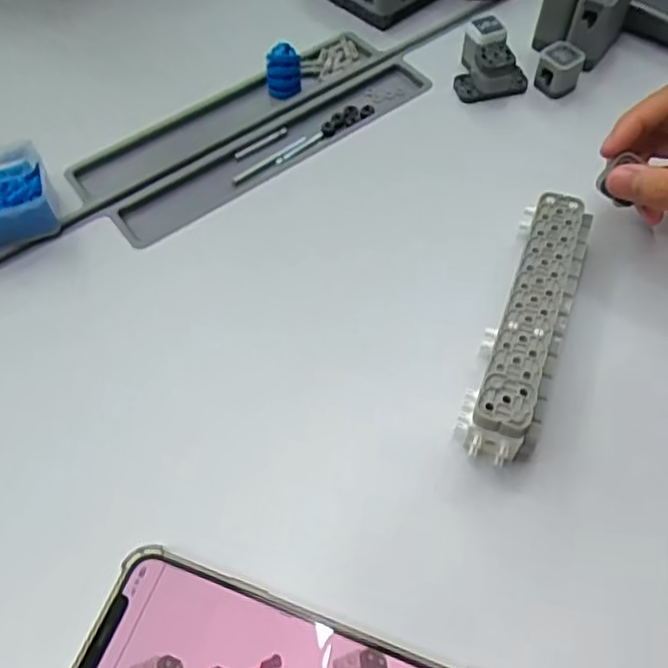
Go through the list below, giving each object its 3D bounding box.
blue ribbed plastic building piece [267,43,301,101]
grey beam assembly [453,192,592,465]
[{"bbox_3d":[-0.037,-0.192,0.467,0.024,0.027,0.025,-4,60,-2],"label":"blue ribbed plastic building piece"},{"bbox_3d":[0.103,-0.008,0.339,0.040,0.036,0.158,19,62,12],"label":"grey beam assembly"}]

